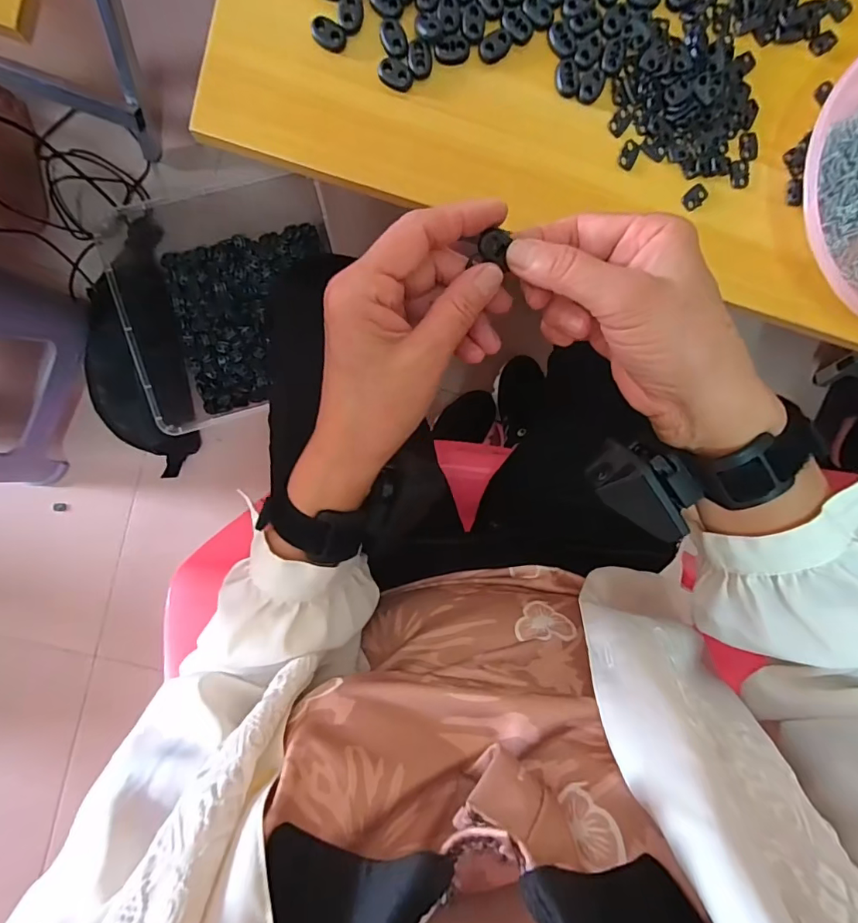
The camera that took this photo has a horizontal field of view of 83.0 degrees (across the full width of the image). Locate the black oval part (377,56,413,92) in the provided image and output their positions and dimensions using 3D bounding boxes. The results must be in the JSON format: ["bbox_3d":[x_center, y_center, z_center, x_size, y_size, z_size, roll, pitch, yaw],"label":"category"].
[{"bbox_3d":[-0.021,-0.242,0.303,0.022,0.006,0.014,20,94,-8],"label":"black oval part"}]

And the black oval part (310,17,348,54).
[{"bbox_3d":[-0.061,-0.261,0.295,0.021,0.004,0.014,24,94,-8],"label":"black oval part"}]

